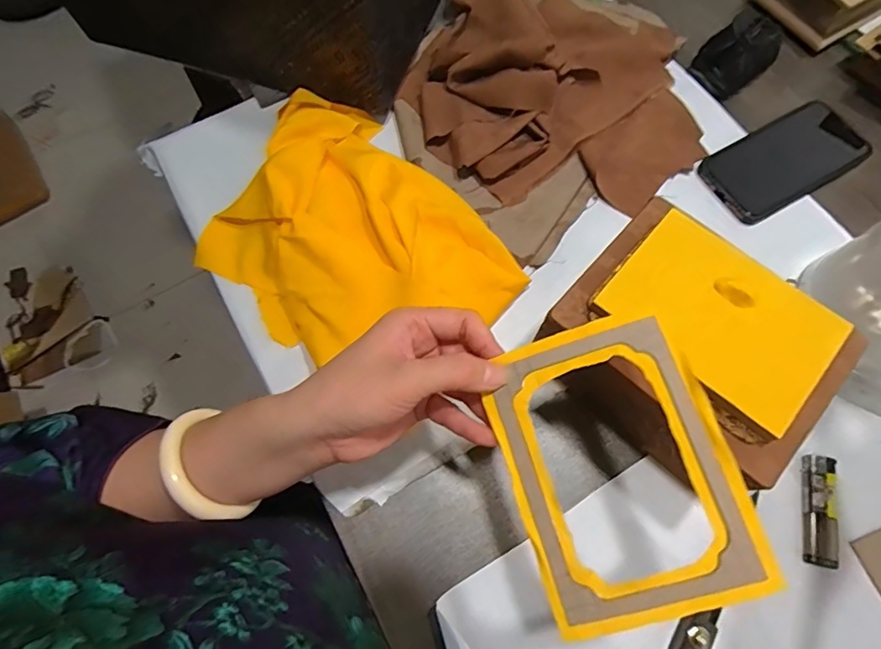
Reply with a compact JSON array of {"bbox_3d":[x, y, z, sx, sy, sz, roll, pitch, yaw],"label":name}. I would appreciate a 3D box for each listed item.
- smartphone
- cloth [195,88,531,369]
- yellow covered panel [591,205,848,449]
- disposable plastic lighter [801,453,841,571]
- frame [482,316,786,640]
[{"bbox_3d":[0.344,-0.166,0.493,0.159,0.008,0.082,-30,72,-9],"label":"smartphone"},{"bbox_3d":[-0.090,-0.079,0.448,0.213,0.053,0.282,-39,74,-12],"label":"cloth"},{"bbox_3d":[0.186,-0.004,0.337,0.139,0.017,0.105,39,75,13],"label":"yellow covered panel"},{"bbox_3d":[0.295,0.143,0.383,0.024,0.008,0.082,12,71,5],"label":"disposable plastic lighter"},{"bbox_3d":[0.093,0.075,0.264,0.110,0.006,0.148,-19,75,7],"label":"frame"}]

